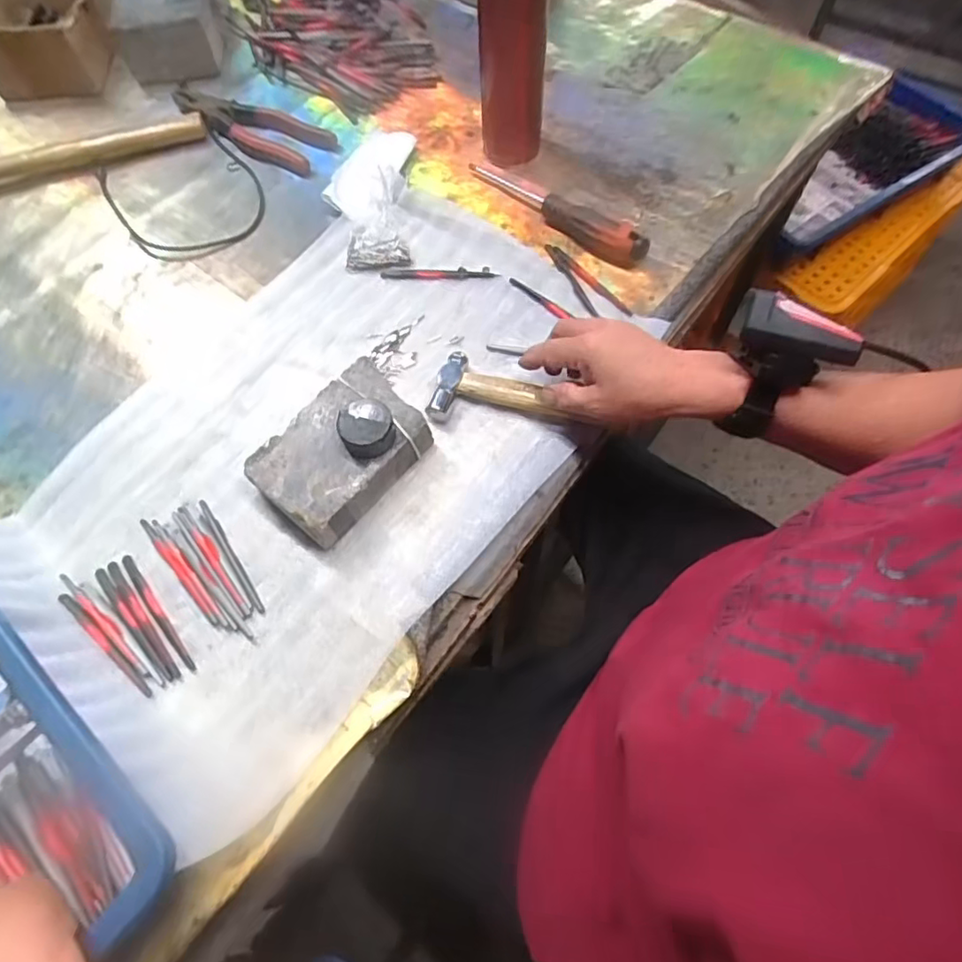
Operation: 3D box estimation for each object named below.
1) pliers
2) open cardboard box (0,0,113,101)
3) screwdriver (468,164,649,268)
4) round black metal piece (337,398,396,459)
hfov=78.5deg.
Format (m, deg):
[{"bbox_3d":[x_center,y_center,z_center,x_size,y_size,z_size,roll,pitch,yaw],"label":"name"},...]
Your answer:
[{"bbox_3d":[-0.257,-0.391,0.642,0.211,0.013,0.066,26,69,14],"label":"pliers"},{"bbox_3d":[-0.502,-0.525,0.682,0.151,0.066,0.136,-9,64,-1],"label":"open cardboard box"},{"bbox_3d":[0.069,-0.262,0.552,0.201,0.027,0.035,41,73,19],"label":"screwdriver"},{"bbox_3d":[-0.080,-0.040,0.418,0.037,0.024,0.041,0,65,2],"label":"round black metal piece"}]

